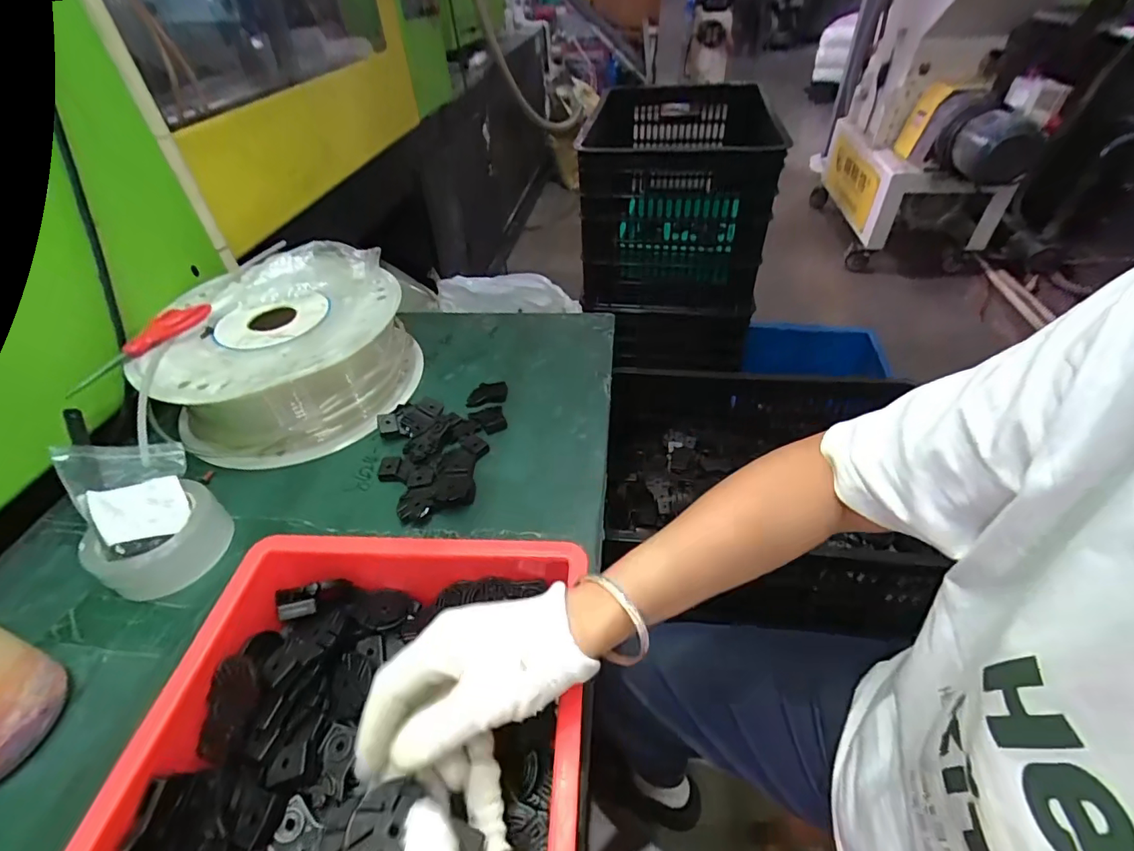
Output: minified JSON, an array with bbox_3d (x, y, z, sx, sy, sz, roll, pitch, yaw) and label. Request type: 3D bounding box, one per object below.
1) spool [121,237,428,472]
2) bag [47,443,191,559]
[{"bbox_3d":[-0.355,-0.103,0.652,0.289,0.145,0.288,-2,42,2],"label":"spool"},{"bbox_3d":[-0.416,0.062,0.492,0.124,0.019,0.093,43,34,18],"label":"bag"}]

